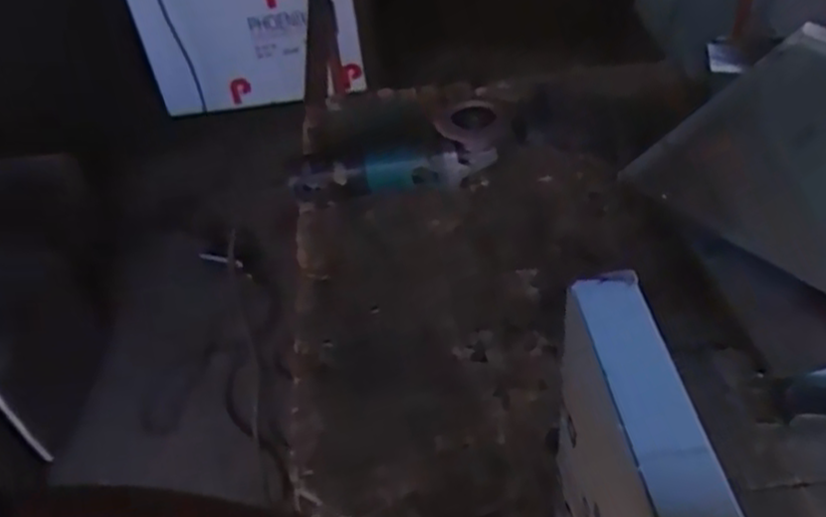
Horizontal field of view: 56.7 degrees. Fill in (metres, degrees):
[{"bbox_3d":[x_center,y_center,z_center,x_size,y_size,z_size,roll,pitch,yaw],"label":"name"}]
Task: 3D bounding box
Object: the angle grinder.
[{"bbox_3d":[-0.023,-0.134,0.967,0.270,0.107,0.083,-10,45,-3],"label":"angle grinder"}]

